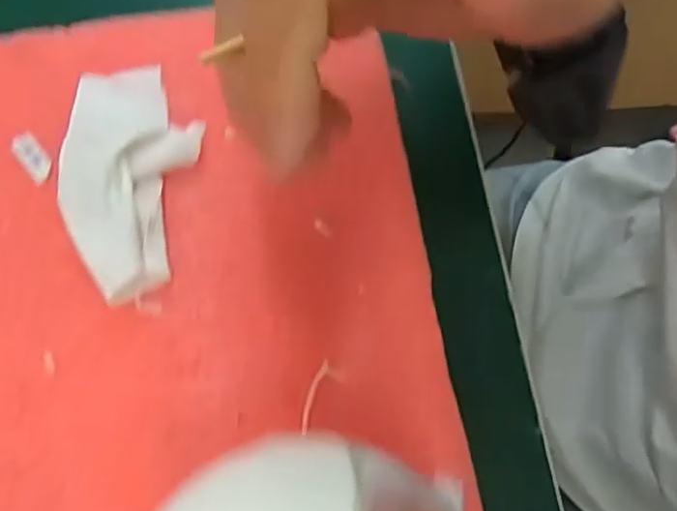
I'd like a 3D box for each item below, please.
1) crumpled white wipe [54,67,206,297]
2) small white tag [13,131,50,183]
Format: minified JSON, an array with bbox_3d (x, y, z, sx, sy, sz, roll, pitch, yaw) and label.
[{"bbox_3d":[-0.074,-0.028,0.218,0.043,0.012,0.085,6,74,-1],"label":"crumpled white wipe"},{"bbox_3d":[-0.111,-0.036,0.224,0.009,0.004,0.020,-40,80,-13],"label":"small white tag"}]

